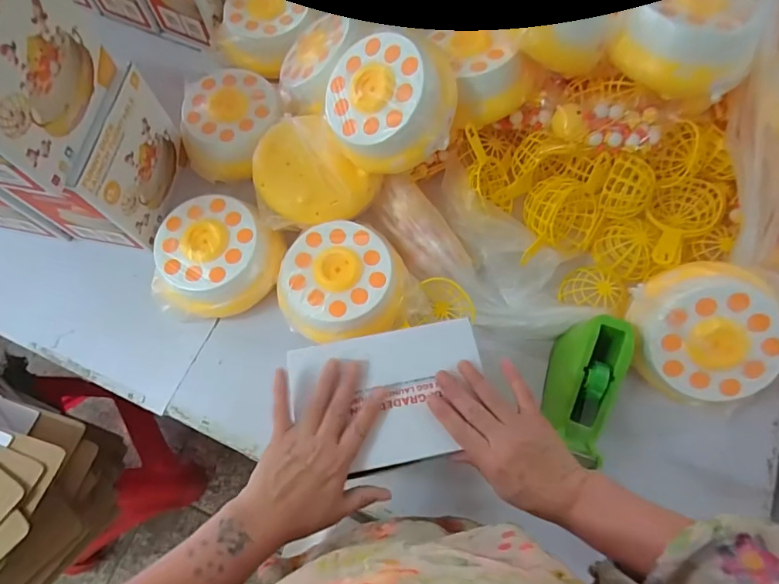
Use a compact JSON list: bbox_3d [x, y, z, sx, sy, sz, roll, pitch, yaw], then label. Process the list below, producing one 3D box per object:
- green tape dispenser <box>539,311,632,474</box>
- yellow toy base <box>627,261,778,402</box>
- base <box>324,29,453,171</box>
[{"bbox_3d":[0.255,0.127,0.610,0.094,0.100,0.179,15,72,6],"label":"green tape dispenser"},{"bbox_3d":[0.416,0.049,0.609,0.179,0.085,0.179,-30,86,26],"label":"yellow toy base"},{"bbox_3d":[-0.005,-0.247,0.603,0.167,0.067,0.166,19,102,24],"label":"base"}]

